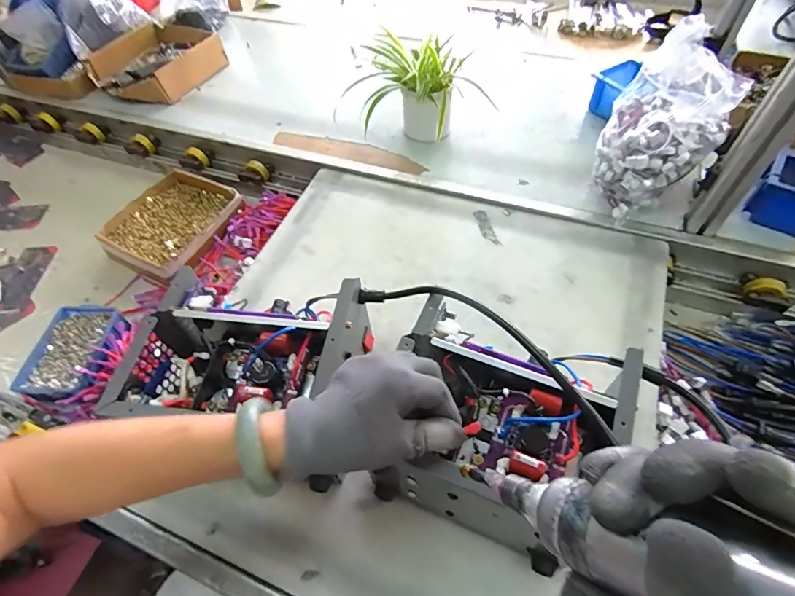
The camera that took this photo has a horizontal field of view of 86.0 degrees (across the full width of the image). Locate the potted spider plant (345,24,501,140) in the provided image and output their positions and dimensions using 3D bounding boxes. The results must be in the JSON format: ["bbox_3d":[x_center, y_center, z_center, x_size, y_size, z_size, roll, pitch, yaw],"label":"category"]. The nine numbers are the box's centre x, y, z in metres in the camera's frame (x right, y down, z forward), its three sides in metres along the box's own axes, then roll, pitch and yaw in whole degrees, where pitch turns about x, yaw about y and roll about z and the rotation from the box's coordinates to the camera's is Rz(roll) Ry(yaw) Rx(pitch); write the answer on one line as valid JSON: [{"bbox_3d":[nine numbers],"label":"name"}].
[{"bbox_3d":[0.029,-0.391,0.792,0.189,0.155,0.166,31,62,23],"label":"potted spider plant"}]

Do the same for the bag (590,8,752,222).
[{"bbox_3d":[0.384,-0.248,0.640,0.150,0.209,0.160,-16,55,-7],"label":"bag"}]

